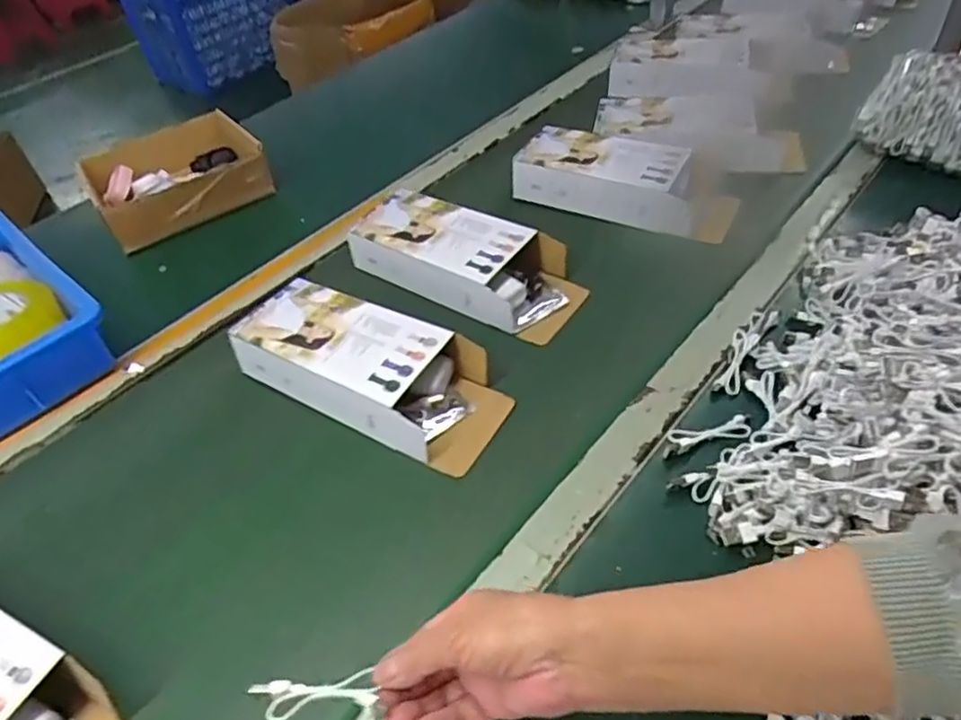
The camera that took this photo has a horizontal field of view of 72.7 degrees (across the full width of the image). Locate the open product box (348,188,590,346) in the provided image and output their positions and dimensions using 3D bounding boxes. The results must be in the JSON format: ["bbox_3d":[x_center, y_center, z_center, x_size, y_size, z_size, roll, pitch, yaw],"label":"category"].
[{"bbox_3d":[-0.017,-0.109,0.703,0.242,0.067,0.115,24,52,28],"label":"open product box"}]

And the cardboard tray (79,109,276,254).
[{"bbox_3d":[-0.411,-0.252,0.884,0.206,0.062,0.201,-29,51,-17],"label":"cardboard tray"}]

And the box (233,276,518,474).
[{"bbox_3d":[-0.100,0.004,0.596,0.259,0.053,0.109,19,50,25],"label":"box"}]

